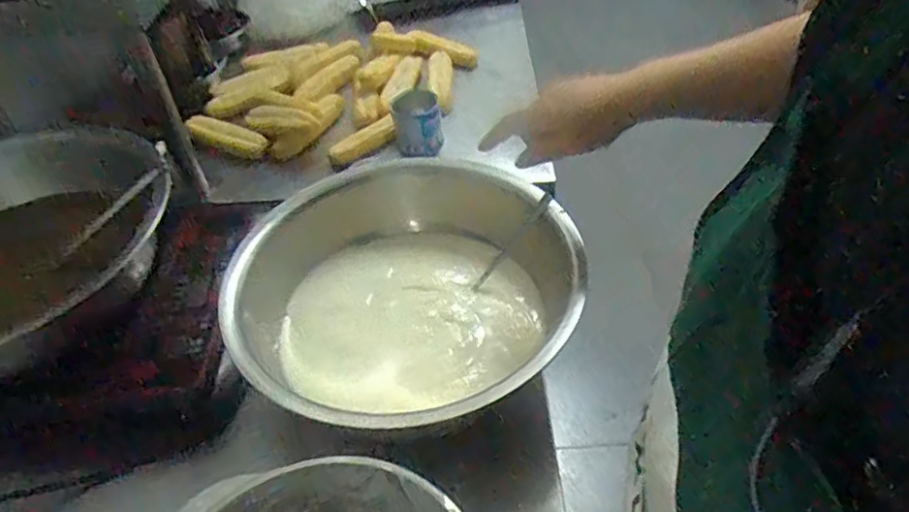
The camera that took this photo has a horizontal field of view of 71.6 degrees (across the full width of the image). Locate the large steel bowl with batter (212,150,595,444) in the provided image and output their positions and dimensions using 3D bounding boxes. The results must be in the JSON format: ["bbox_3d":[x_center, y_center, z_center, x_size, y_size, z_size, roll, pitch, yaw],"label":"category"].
[{"bbox_3d":[-0.042,0.027,0.605,0.304,0.100,0.275,7,44,12],"label":"large steel bowl with batter"}]

